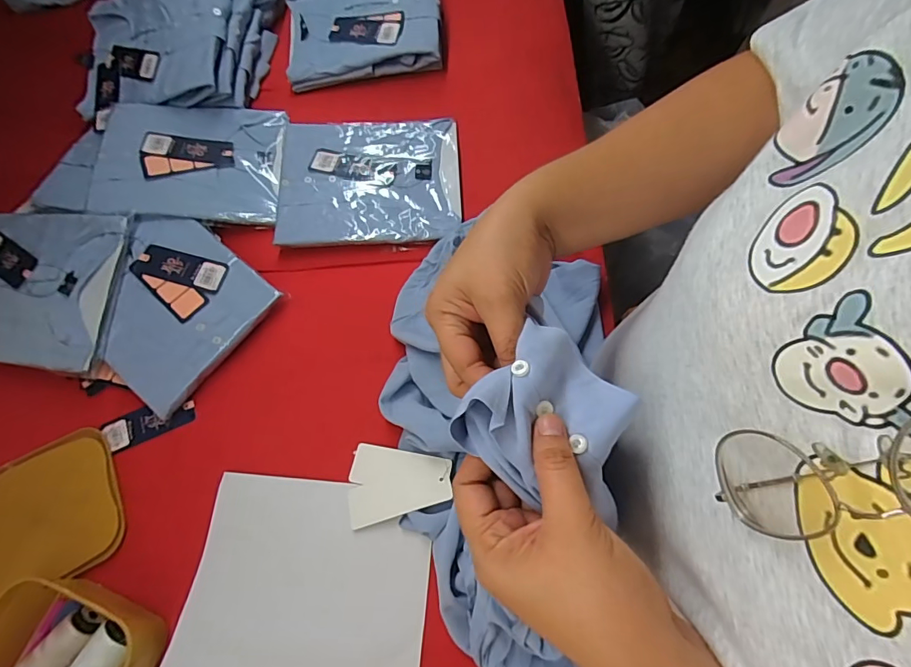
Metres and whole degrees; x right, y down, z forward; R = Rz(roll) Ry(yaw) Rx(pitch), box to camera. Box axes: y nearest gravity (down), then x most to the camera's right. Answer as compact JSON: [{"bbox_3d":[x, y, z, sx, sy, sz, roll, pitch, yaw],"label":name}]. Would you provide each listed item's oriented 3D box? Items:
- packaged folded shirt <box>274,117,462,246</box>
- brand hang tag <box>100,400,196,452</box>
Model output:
[{"bbox_3d":[-0.122,-0.222,0.679,0.251,0.035,0.206,-6,68,7],"label":"packaged folded shirt"},{"bbox_3d":[-0.390,0.113,0.593,0.115,0.010,0.040,-21,71,-3],"label":"brand hang tag"}]

